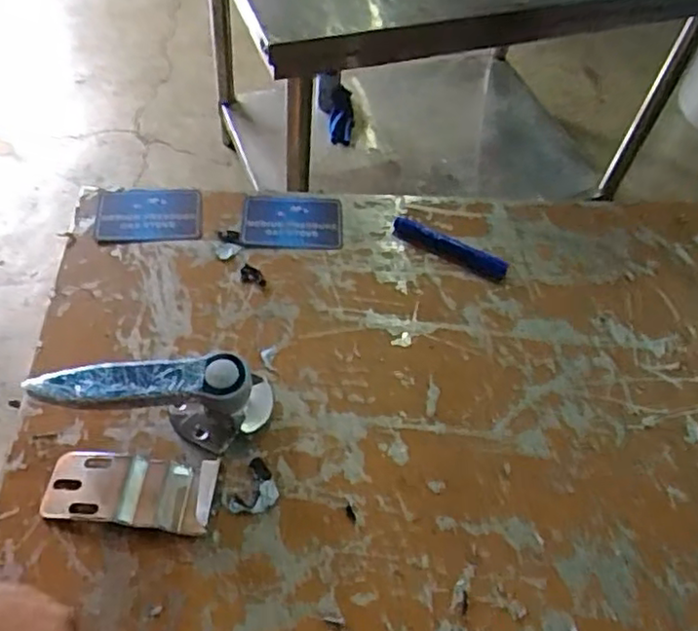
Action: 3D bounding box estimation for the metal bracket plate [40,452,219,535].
[{"bbox_3d":[-0.178,0.139,0.537,0.139,0.033,0.056,7,54,0],"label":"metal bracket plate"}]

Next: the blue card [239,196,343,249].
[{"bbox_3d":[-0.062,-0.106,0.732,0.110,0.011,0.070,2,54,-3],"label":"blue card"}]

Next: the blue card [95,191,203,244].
[{"bbox_3d":[-0.218,-0.111,0.724,0.111,0.010,0.074,-1,55,-6],"label":"blue card"}]

